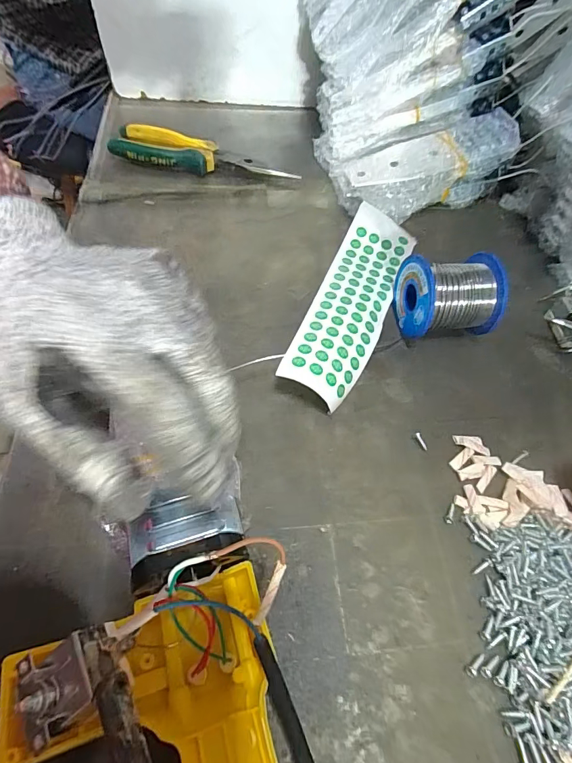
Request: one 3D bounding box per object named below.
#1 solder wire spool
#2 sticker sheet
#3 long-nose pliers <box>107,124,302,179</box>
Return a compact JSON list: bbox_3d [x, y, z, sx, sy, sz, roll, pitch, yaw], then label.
[{"bbox_3d":[0.128,-0.065,0.322,0.076,0.055,0.056,-4,59,-6],"label":"solder wire spool"},{"bbox_3d":[0.057,-0.070,0.333,0.058,0.028,0.208,22,59,9],"label":"sticker sheet"},{"bbox_3d":[-0.088,-0.239,0.430,0.192,0.023,0.043,10,58,2],"label":"long-nose pliers"}]

